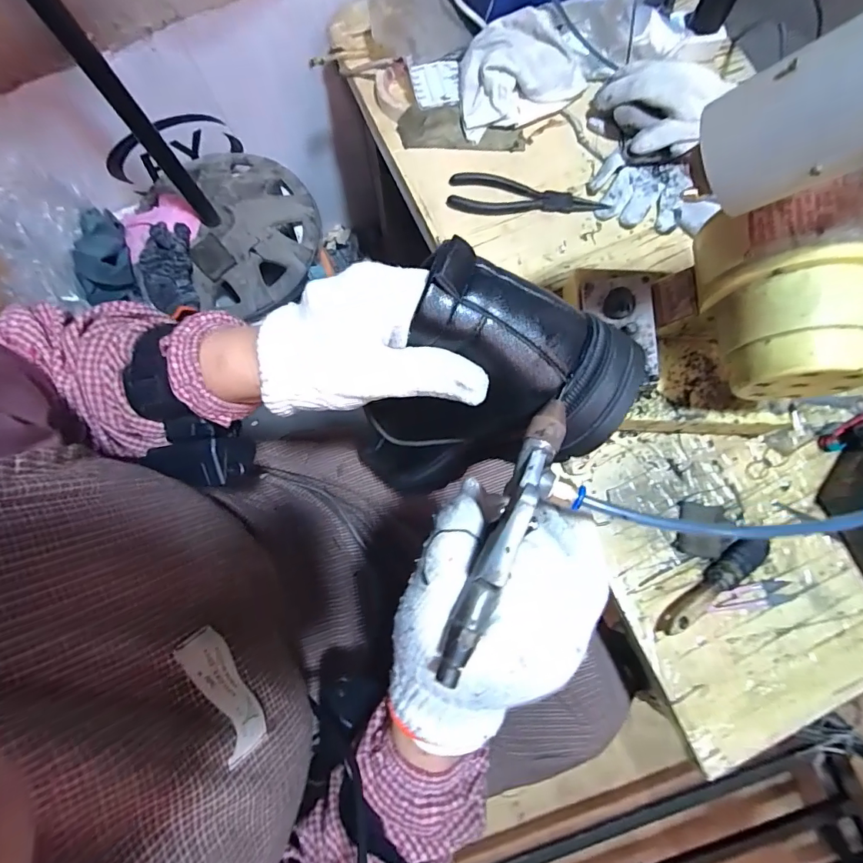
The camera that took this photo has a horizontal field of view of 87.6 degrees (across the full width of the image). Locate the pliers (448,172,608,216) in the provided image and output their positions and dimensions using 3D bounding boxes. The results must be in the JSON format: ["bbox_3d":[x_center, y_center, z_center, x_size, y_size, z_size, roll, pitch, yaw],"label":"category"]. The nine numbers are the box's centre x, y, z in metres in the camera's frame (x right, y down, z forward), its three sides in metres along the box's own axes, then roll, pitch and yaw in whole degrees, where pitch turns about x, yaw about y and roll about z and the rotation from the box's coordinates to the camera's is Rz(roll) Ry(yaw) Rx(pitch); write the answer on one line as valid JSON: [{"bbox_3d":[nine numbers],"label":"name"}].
[{"bbox_3d":[0.118,-0.289,0.560,0.190,0.018,0.041,9,78,2],"label":"pliers"}]

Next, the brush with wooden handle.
[{"bbox_3d":[0.289,0.157,0.460,0.145,0.024,0.033,-36,80,-7],"label":"brush with wooden handle"}]

